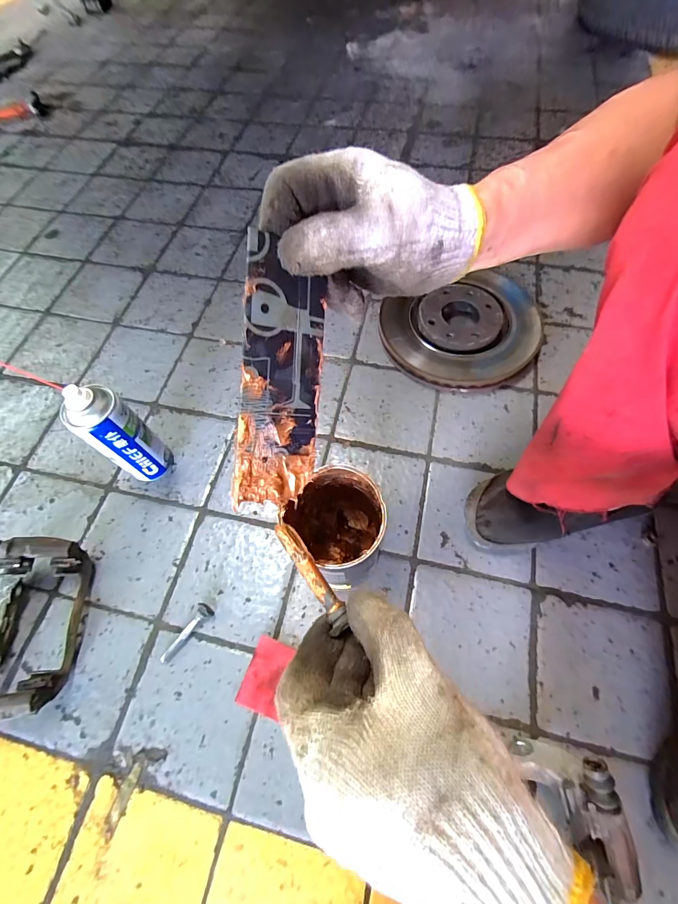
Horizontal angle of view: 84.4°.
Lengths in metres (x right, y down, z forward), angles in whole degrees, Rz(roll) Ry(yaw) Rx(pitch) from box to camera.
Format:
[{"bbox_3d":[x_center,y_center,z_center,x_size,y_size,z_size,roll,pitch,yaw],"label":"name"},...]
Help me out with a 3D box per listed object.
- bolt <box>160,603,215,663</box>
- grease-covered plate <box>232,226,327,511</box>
[{"bbox_3d":[-0.195,0.225,0.469,0.020,0.014,0.080,41,72,20],"label":"bolt"},{"bbox_3d":[-0.036,-0.045,0.238,0.053,0.005,0.157,1,99,-31],"label":"grease-covered plate"}]

